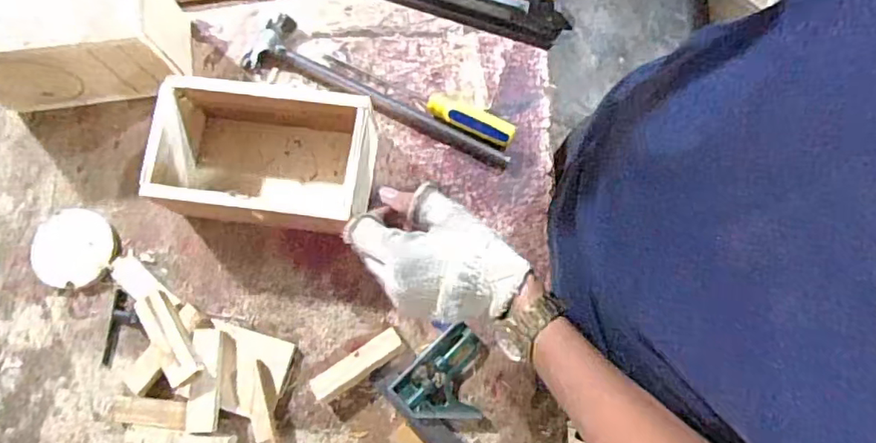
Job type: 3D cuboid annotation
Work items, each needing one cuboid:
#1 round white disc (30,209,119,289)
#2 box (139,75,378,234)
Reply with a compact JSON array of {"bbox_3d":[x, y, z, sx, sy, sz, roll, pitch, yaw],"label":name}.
[{"bbox_3d":[-0.373,0.027,0.585,0.079,0.012,0.080,0,78,0],"label":"round white disc"},{"bbox_3d":[-0.166,-0.062,0.556,0.194,0.081,0.119,5,79,2],"label":"box"}]

